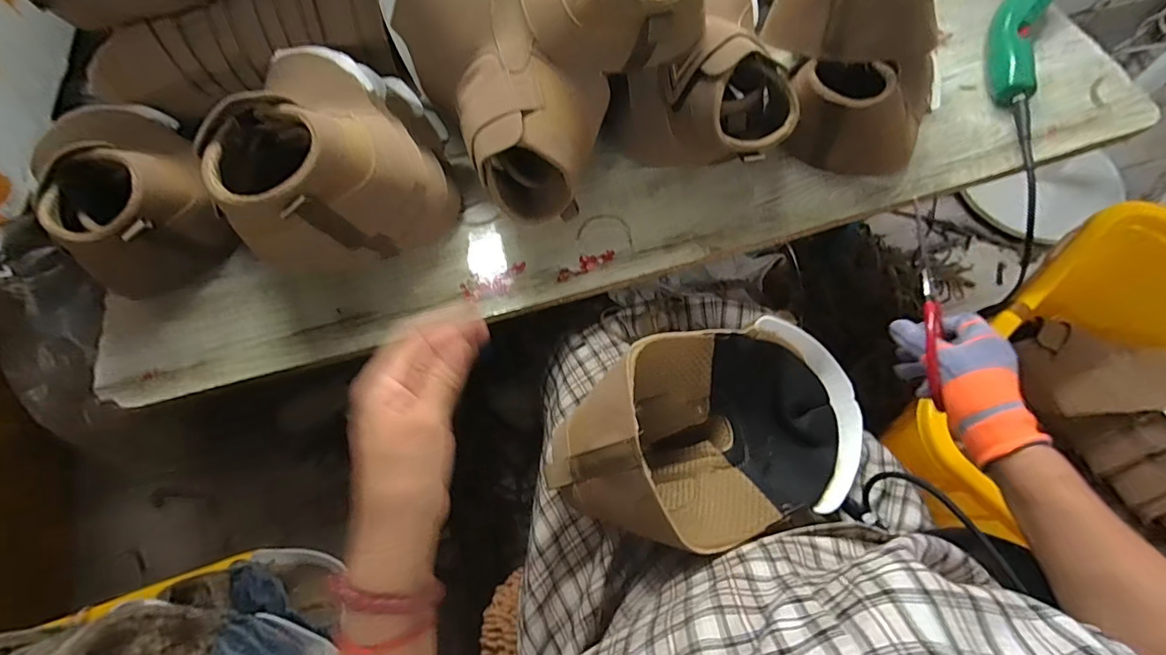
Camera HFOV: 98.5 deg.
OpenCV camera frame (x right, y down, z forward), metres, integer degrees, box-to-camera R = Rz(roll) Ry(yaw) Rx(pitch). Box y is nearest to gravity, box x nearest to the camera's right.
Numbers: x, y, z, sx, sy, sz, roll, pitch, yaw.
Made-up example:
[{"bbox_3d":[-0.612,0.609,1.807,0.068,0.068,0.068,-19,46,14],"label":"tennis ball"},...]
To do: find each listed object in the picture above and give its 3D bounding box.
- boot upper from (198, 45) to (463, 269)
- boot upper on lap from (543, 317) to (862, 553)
[{"bbox_3d":[-0.223,-0.171,0.480,0.162,0.201,0.249,-21,67,-6],"label":"boot upper"},{"bbox_3d":[0.117,0.084,0.411,0.272,0.119,0.156,-16,67,-4],"label":"boot upper on lap"}]

